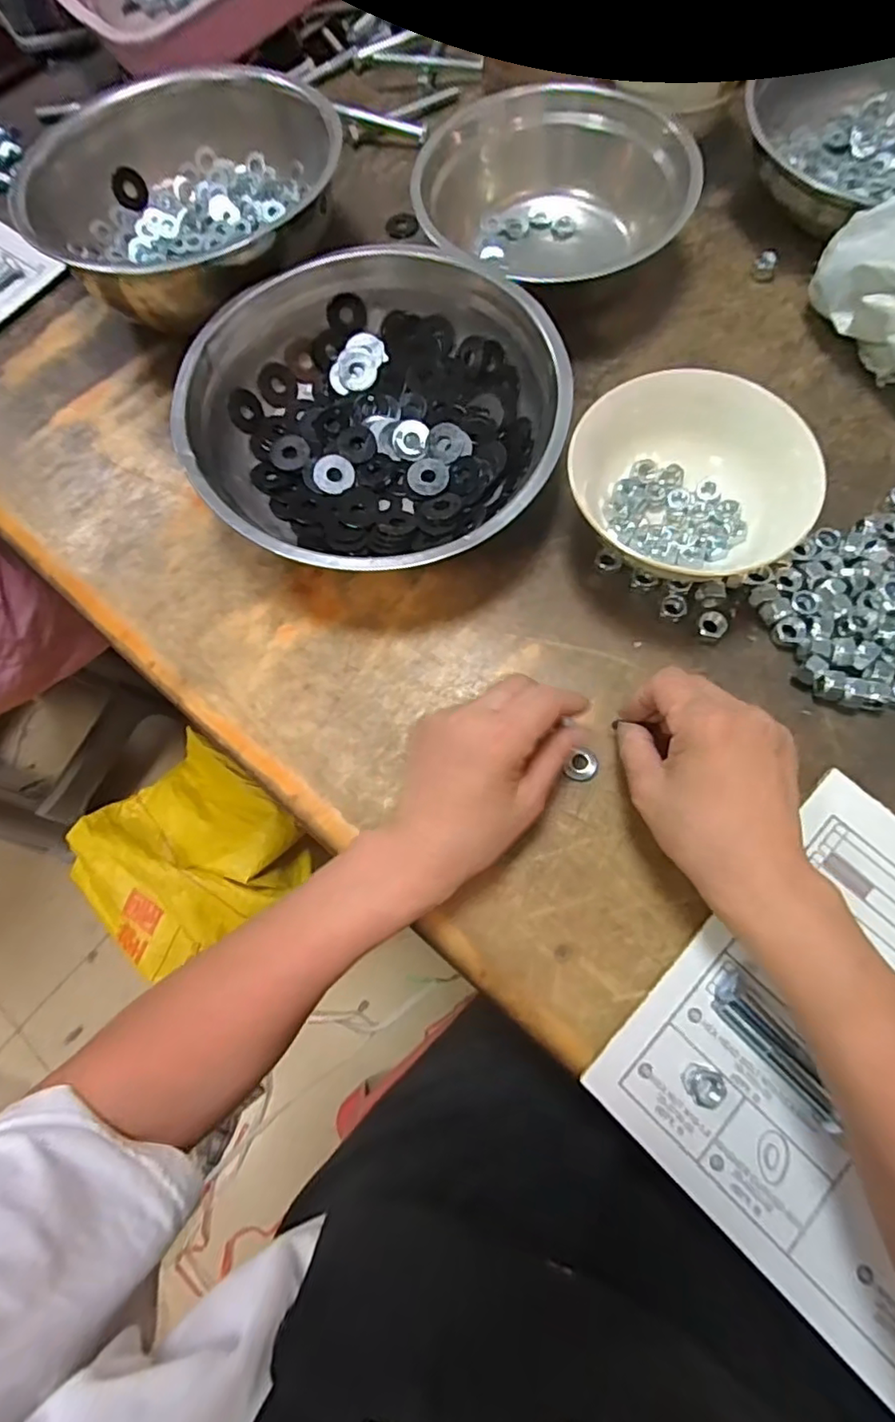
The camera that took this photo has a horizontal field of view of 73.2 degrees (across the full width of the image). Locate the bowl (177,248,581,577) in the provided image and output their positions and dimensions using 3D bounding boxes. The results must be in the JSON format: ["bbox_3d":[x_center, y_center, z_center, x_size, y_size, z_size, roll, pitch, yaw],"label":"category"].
[{"bbox_3d":[-0.050,-0.196,0.417,0.240,0.096,0.243,-2,71,6],"label":"bowl"}]

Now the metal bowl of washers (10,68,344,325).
[{"bbox_3d":[-0.209,-0.430,0.502,0.235,0.120,0.211,-9,71,3],"label":"metal bowl of washers"}]

